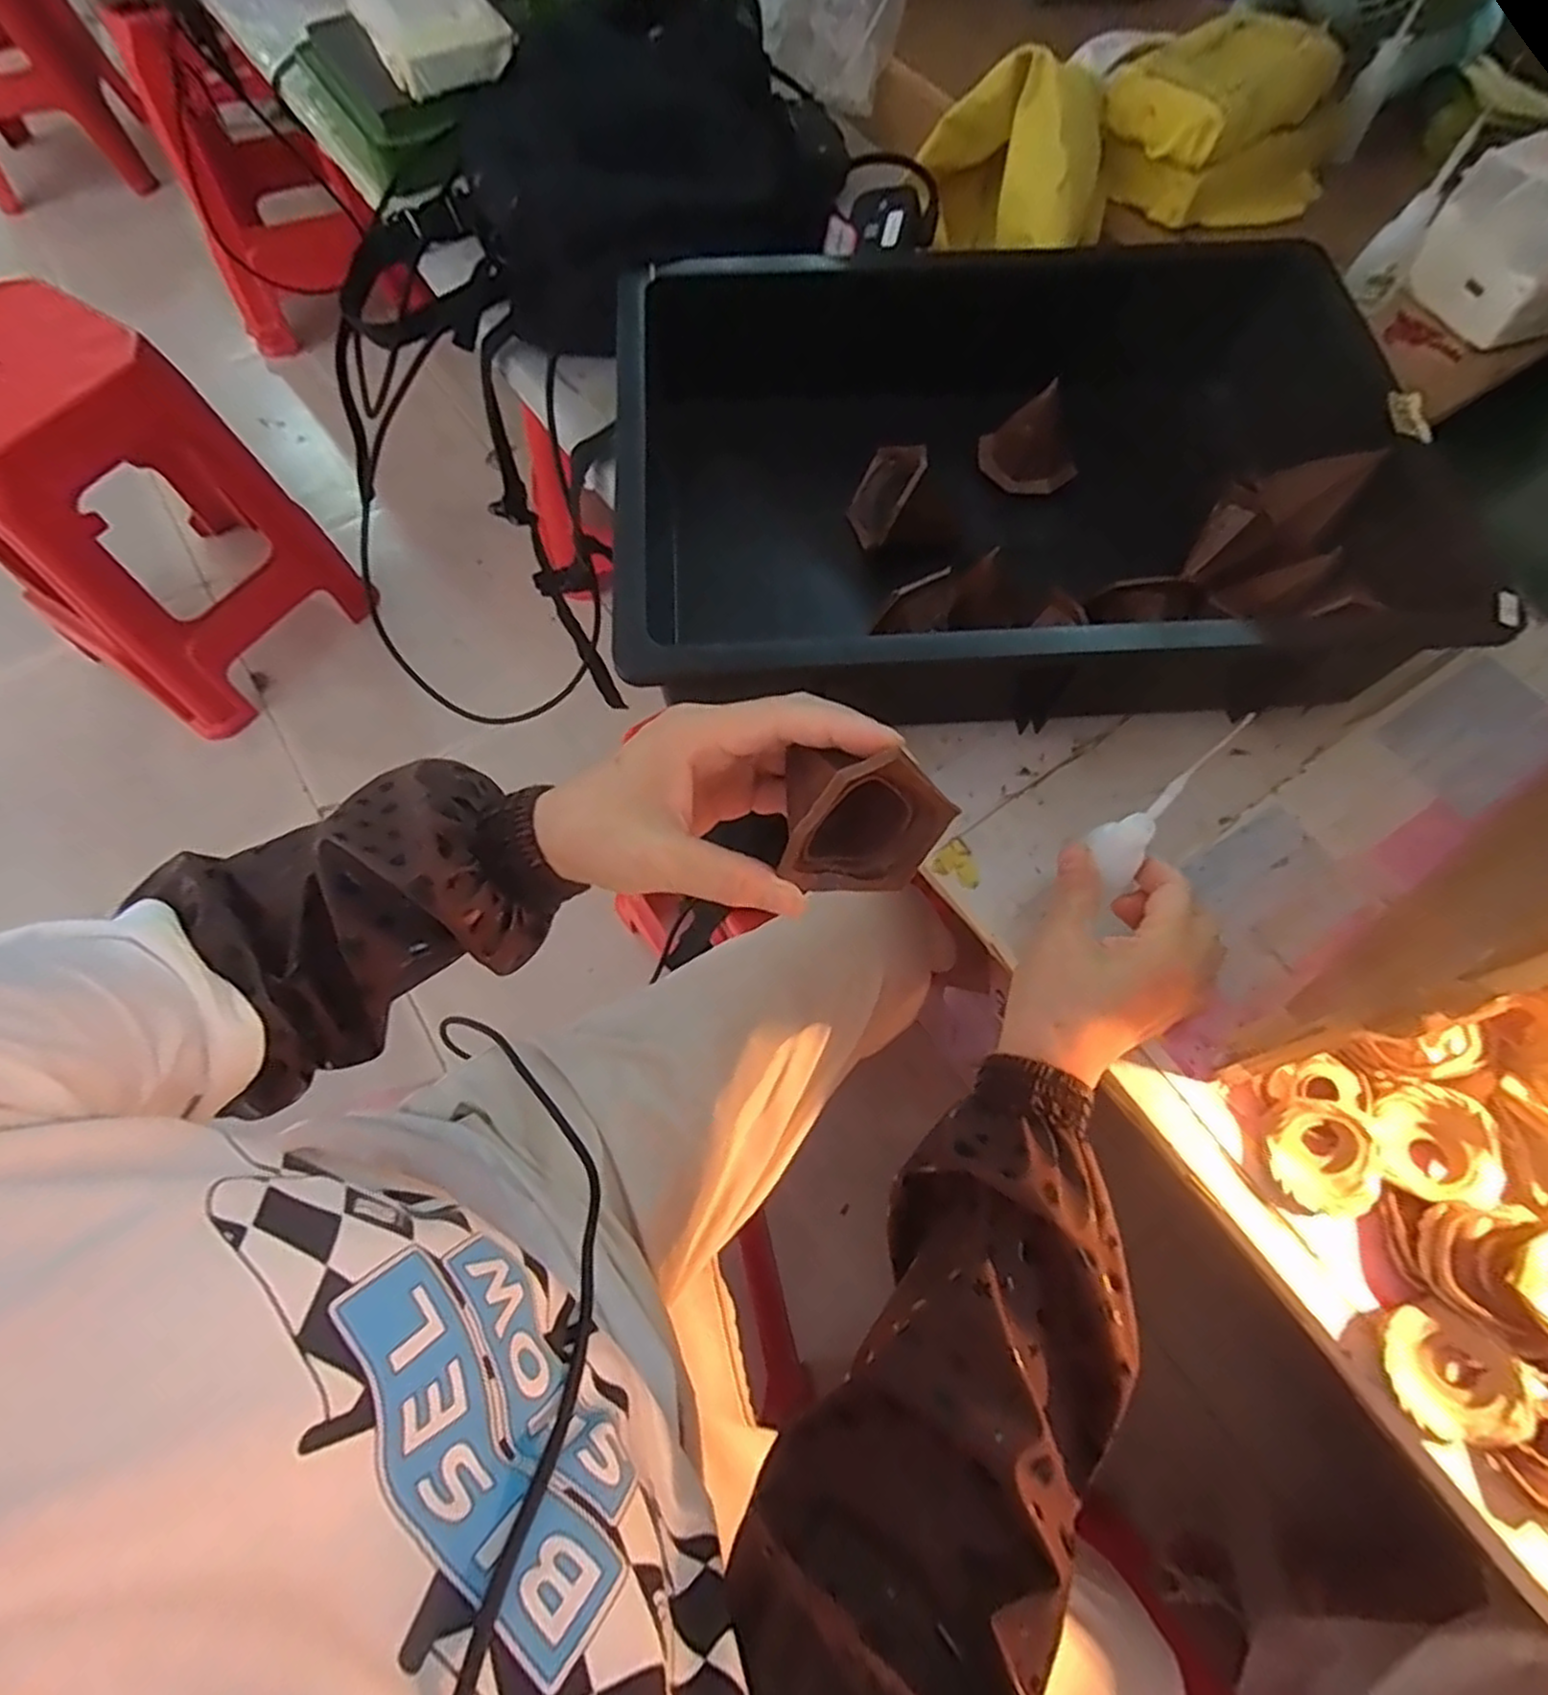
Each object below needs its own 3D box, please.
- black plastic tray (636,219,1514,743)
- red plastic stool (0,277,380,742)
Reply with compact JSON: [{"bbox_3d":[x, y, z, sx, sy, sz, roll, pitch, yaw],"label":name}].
[{"bbox_3d":[0.156,-0.219,0.480,0.478,0.125,0.318,-3,67,-2],"label":"black plastic tray"},{"bbox_3d":[-0.965,-0.494,1.128,0.352,0.452,0.353,30,69,11],"label":"red plastic stool"}]

